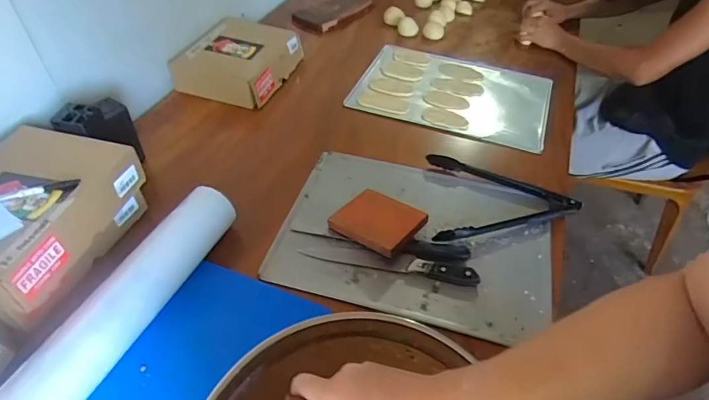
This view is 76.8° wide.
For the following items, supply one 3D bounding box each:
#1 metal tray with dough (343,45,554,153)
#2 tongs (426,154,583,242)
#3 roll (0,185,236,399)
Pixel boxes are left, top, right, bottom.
[{"bbox_3d":[0.255,-0.283,1.139,0.459,0.030,0.346,18,46,14],"label":"metal tray with dough"},{"bbox_3d":[0.279,-0.005,0.841,0.269,0.030,0.226,4,44,0],"label":"tongs"},{"bbox_3d":[-0.325,0.172,0.587,0.071,0.086,0.495,18,46,14],"label":"roll"}]

